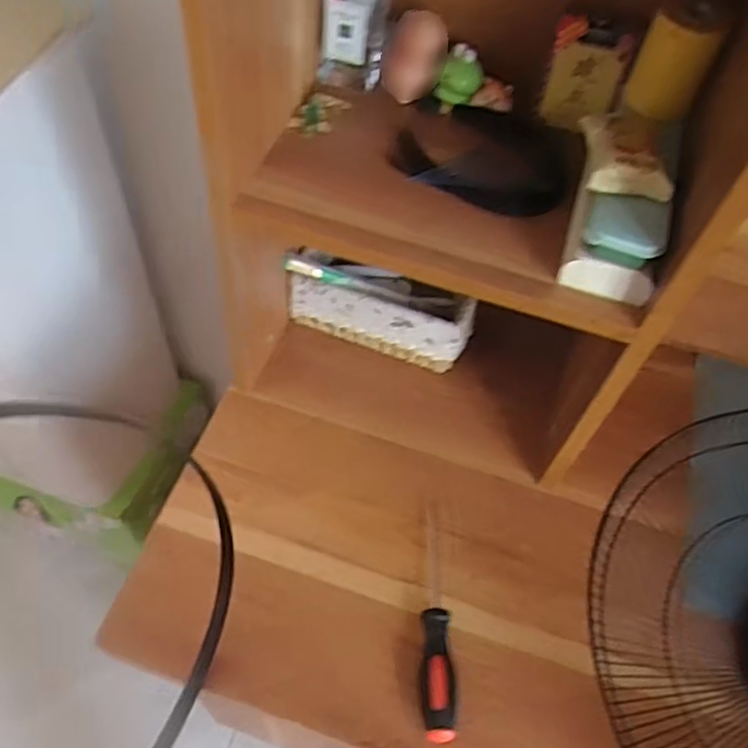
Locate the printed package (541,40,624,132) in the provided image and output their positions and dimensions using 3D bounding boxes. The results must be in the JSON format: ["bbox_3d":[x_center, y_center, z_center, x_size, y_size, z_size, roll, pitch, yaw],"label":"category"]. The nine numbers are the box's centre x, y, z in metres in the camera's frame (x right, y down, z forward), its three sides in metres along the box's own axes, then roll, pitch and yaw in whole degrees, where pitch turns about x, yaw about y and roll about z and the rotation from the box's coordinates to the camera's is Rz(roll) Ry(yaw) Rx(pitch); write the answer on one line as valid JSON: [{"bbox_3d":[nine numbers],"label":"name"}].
[{"bbox_3d":[0.166,-0.230,0.551,0.054,0.064,0.013,23,58,10],"label":"printed package"}]

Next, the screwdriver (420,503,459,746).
[{"bbox_3d":[0.049,0.200,0.581,0.029,0.026,0.195,-1,57,-6],"label":"screwdriver"}]

